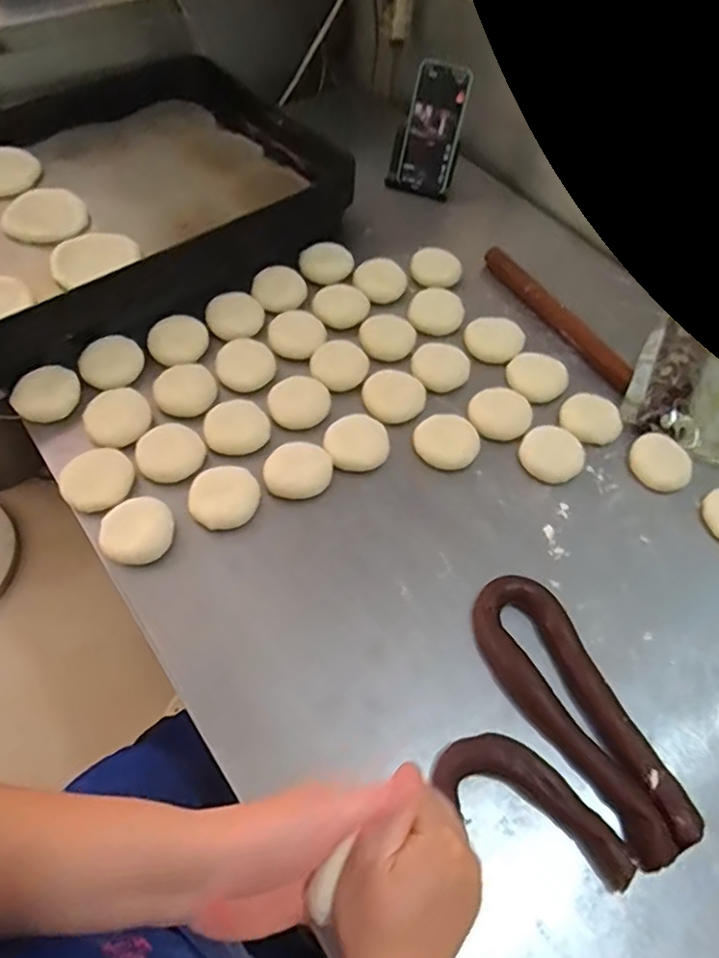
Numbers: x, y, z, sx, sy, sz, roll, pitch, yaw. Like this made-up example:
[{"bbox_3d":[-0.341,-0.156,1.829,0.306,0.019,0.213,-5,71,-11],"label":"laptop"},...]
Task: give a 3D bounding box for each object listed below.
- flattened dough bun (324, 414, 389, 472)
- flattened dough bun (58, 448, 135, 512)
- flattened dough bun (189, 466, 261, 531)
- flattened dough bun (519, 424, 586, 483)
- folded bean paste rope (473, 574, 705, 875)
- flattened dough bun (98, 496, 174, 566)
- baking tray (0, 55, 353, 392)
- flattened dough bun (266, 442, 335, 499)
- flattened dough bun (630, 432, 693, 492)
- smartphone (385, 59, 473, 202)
[{"bbox_3d":[-0.003,-0.039,0.663,0.066,0.026,0.059,1,58,-3],"label":"flattened dough bun"},{"bbox_3d":[-0.262,0.000,0.618,0.061,0.015,0.067,2,58,-3],"label":"flattened dough bun"},{"bbox_3d":[-0.133,0.019,0.616,0.065,0.024,0.060,2,58,-3],"label":"flattened dough bun"},{"bbox_3d":[0.209,-0.028,0.673,0.057,0.020,0.066,-38,67,-24],"label":"flattened dough bun"},{"bbox_3d":[0.183,0.194,0.527,0.081,0.027,0.241,-22,62,-17],"label":"folded bean paste rope"},{"bbox_3d":[-0.212,0.049,0.594,0.064,0.022,0.066,2,58,-3],"label":"flattened dough bun"},{"bbox_3d":[-0.341,-0.371,0.812,0.588,0.082,0.425,-31,63,-22],"label":"baking tray"},{"bbox_3d":[-0.063,-0.010,0.641,0.067,0.024,0.062,2,58,-3],"label":"flattened dough bun"},{"bbox_3d":[0.330,-0.017,0.678,0.064,0.017,0.059,2,58,-3],"label":"flattened dough bun"},{"bbox_3d":[0.108,-0.511,0.916,0.098,0.170,0.017,14,31,-5],"label":"smartphone"}]

